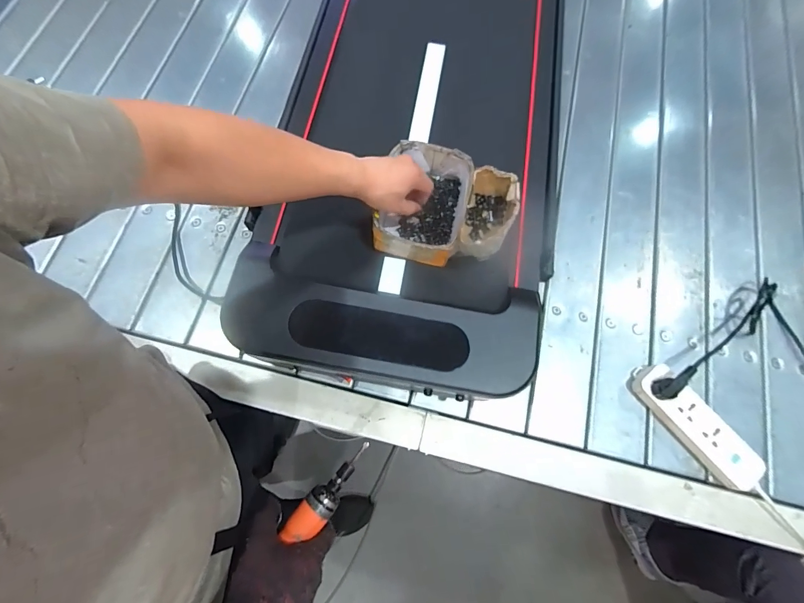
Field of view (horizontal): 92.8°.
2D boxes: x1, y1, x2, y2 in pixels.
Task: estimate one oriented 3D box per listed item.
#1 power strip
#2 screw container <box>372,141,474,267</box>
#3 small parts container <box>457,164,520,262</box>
[{"bbox_3d":[0.483,0.204,0.632,0.071,0.041,0.220,-38,76,-9],"label":"power strip"},{"bbox_3d":[0.035,-0.163,0.642,0.139,0.071,0.188,16,70,3],"label":"screw container"},{"bbox_3d":[0.144,-0.140,0.639,0.082,0.068,0.158,13,74,6],"label":"small parts container"}]

